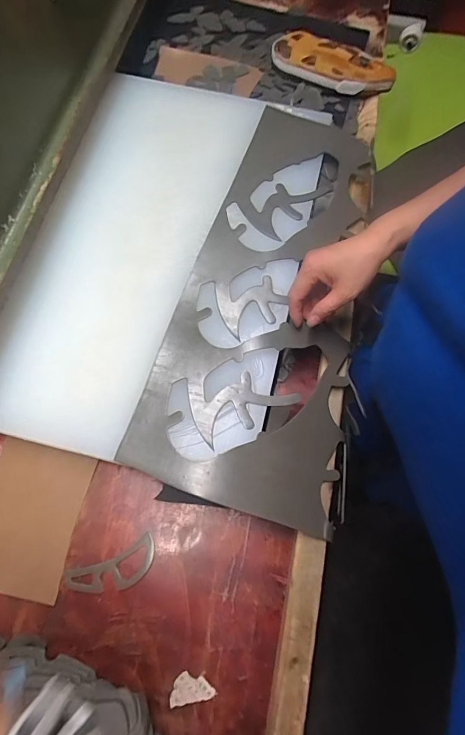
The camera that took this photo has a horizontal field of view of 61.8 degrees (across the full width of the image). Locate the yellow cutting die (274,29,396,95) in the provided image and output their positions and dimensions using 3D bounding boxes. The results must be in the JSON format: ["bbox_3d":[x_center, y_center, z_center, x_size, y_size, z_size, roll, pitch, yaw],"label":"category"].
[{"bbox_3d":[0.177,-0.531,0.677,0.209,0.027,0.116,15,66,3],"label":"yellow cutting die"}]

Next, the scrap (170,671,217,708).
[{"bbox_3d":[-0.042,0.326,0.396,0.045,0.004,0.026,-8,67,-7],"label":"scrap"}]

